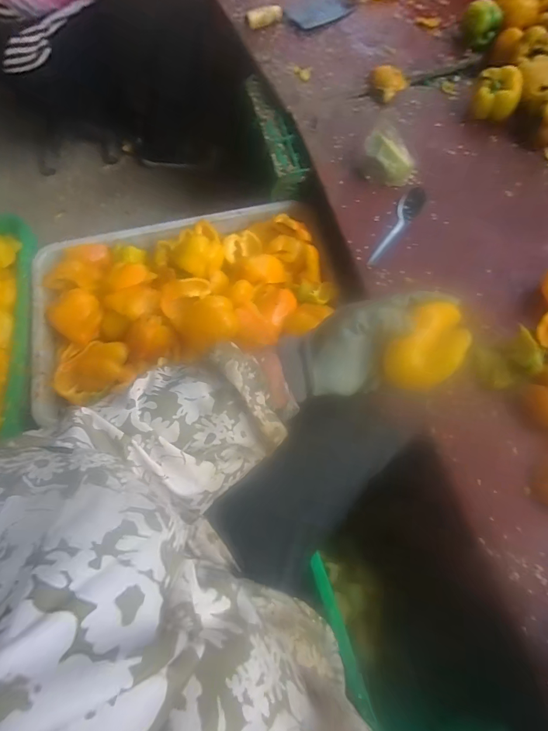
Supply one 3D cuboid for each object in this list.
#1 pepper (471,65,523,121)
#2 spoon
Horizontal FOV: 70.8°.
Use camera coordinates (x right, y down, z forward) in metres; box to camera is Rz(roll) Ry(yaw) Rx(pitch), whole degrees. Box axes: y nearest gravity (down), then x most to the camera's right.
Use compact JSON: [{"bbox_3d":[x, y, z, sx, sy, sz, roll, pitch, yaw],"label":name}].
[{"bbox_3d":[0.408,-0.494,0.711,0.078,0.066,0.064,22,70,11],"label":"pepper"},{"bbox_3d":[0.206,-0.228,0.631,0.039,0.028,0.162,26,71,12],"label":"spoon"}]

